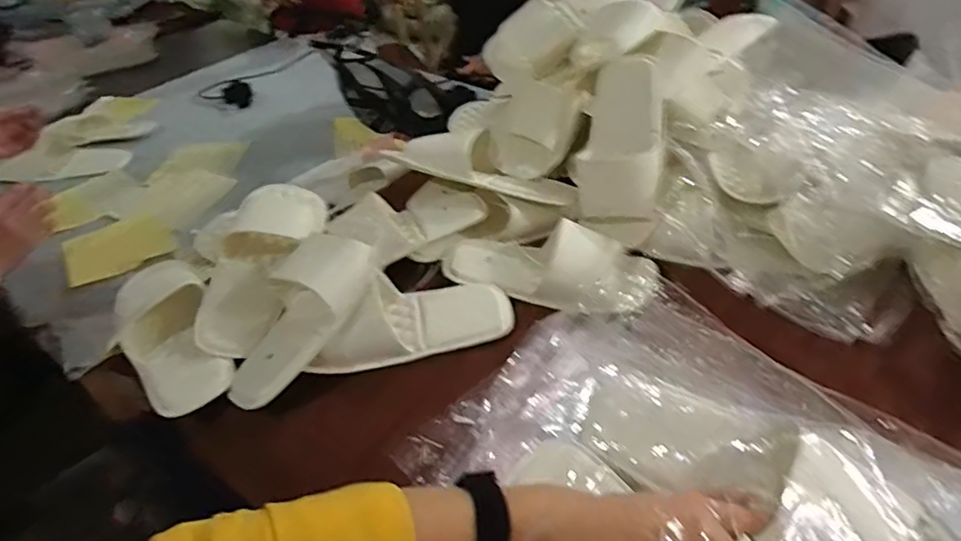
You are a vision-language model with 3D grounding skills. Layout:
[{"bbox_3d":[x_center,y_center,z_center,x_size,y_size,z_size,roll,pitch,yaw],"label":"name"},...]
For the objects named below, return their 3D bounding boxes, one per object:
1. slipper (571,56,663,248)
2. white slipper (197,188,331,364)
[{"bbox_3d":[0.170,-0.145,0.729,0.101,0.055,0.224,4,85,11],"label":"slipper"},{"bbox_3d":[-0.246,-0.011,0.669,0.087,0.060,0.218,6,58,13],"label":"white slipper"}]

